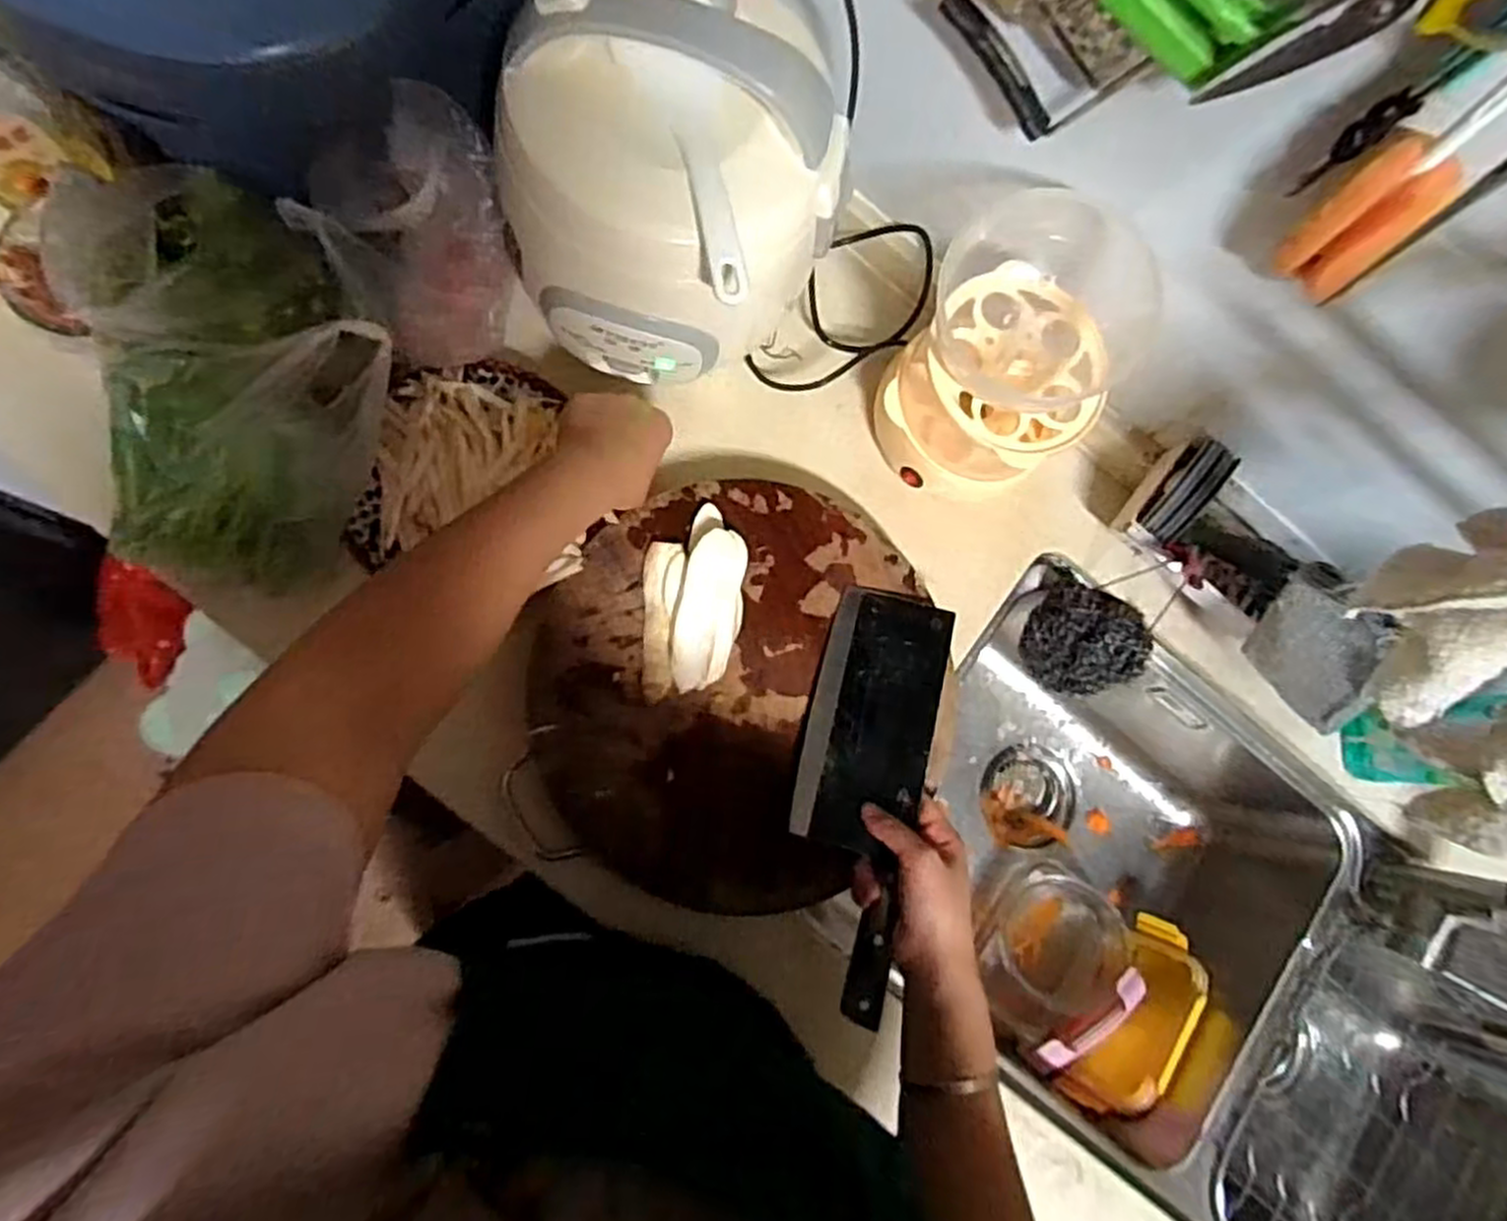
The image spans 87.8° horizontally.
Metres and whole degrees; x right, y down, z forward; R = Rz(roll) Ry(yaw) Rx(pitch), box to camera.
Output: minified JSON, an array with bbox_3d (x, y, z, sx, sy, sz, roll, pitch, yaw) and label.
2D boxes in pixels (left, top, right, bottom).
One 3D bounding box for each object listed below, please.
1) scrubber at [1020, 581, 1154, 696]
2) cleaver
[{"bbox_3d":[0.296,0.026,0.703,0.096,0.062,0.095,25,78,-6],"label":"scrubber"},{"bbox_3d":[0.082,0.131,0.568,0.096,0.021,0.294,10,74,-4],"label":"cleaver"}]

